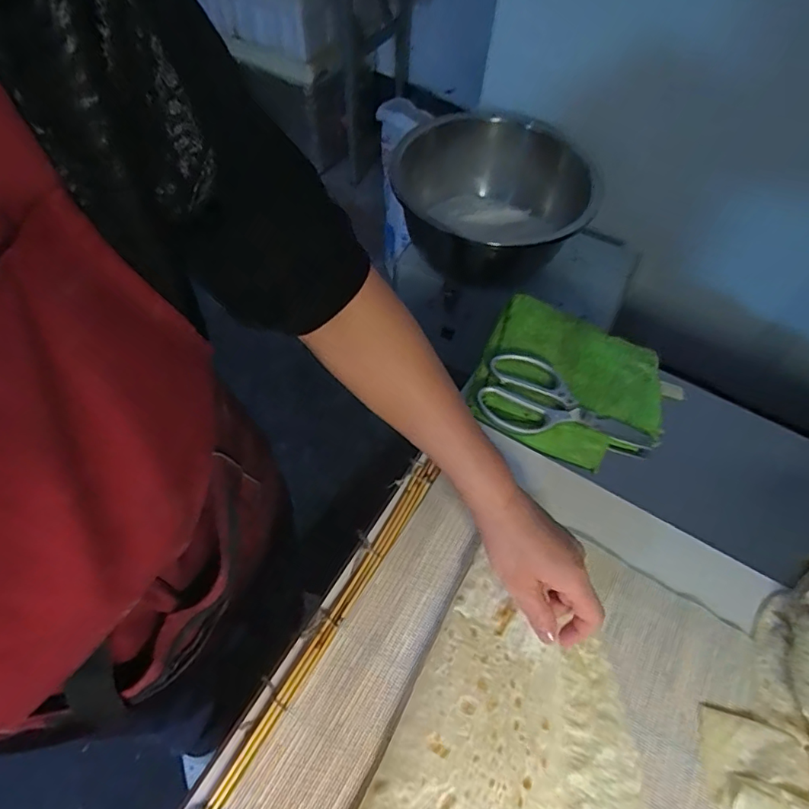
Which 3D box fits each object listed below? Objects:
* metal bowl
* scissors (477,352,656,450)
[{"bbox_3d":[0.172,-0.409,1.004,0.370,0.157,0.411,11,59,4],"label":"metal bowl"},{"bbox_3d":[0.190,-0.005,0.587,0.199,0.012,0.101,13,59,5],"label":"scissors"}]

